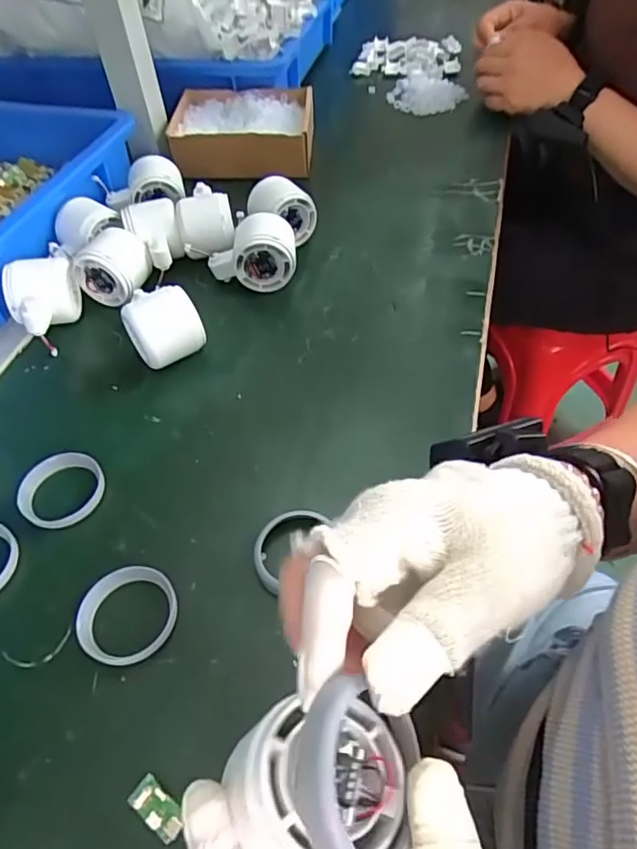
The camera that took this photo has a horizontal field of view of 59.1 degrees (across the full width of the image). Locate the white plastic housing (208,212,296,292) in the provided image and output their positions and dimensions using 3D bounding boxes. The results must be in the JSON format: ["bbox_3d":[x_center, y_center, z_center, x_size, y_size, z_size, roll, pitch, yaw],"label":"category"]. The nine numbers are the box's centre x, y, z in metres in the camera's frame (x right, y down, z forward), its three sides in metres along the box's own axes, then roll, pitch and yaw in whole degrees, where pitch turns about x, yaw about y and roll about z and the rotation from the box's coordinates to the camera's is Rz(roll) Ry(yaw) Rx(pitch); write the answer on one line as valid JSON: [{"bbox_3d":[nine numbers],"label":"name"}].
[{"bbox_3d":[-0.062,-0.161,0.527,0.081,0.058,0.051,-11,52,-5],"label":"white plastic housing"}]

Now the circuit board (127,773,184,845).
[{"bbox_3d":[-0.082,0.196,0.287,0.032,0.004,0.015,30,59,24],"label":"circuit board"}]

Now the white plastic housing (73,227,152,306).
[{"bbox_3d":[-0.195,-0.153,0.537,0.063,0.049,0.054,13,54,13],"label":"white plastic housing"}]

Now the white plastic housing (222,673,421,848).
[{"bbox_3d":[0.001,0.124,0.194,0.069,0.045,0.053,-8,52,-2],"label":"white plastic housing"}]

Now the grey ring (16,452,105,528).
[{"bbox_3d":[-0.187,0.047,0.408,0.059,0.012,0.054,-2,52,2],"label":"grey ring"}]

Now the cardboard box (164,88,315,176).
[{"bbox_3d":[-0.093,-0.363,0.703,0.170,0.057,0.137,1,52,5],"label":"cardboard box"}]

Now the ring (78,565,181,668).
[{"bbox_3d":[-0.118,0.118,0.351,0.055,0.012,0.061,23,57,20],"label":"ring"}]

